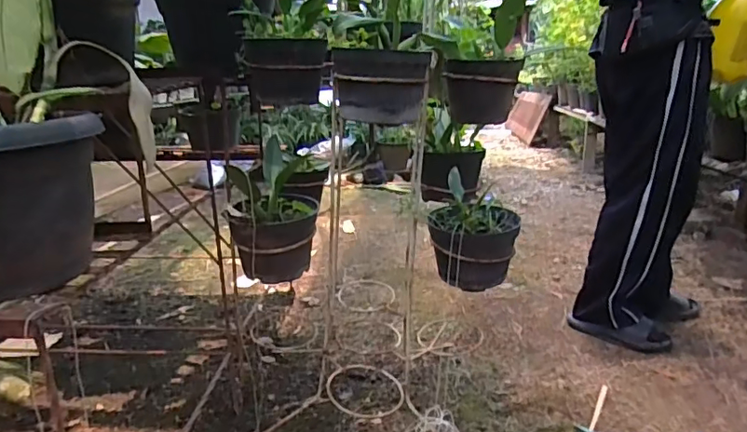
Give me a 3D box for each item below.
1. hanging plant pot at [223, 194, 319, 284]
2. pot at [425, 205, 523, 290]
[{"bbox_3d":[-0.162,0.034,0.862,0.140,0.115,0.124,-4,16,-12],"label":"hanging plant pot"},{"bbox_3d":[0.161,0.045,0.860,0.145,0.118,0.125,3,16,12],"label":"pot"}]

